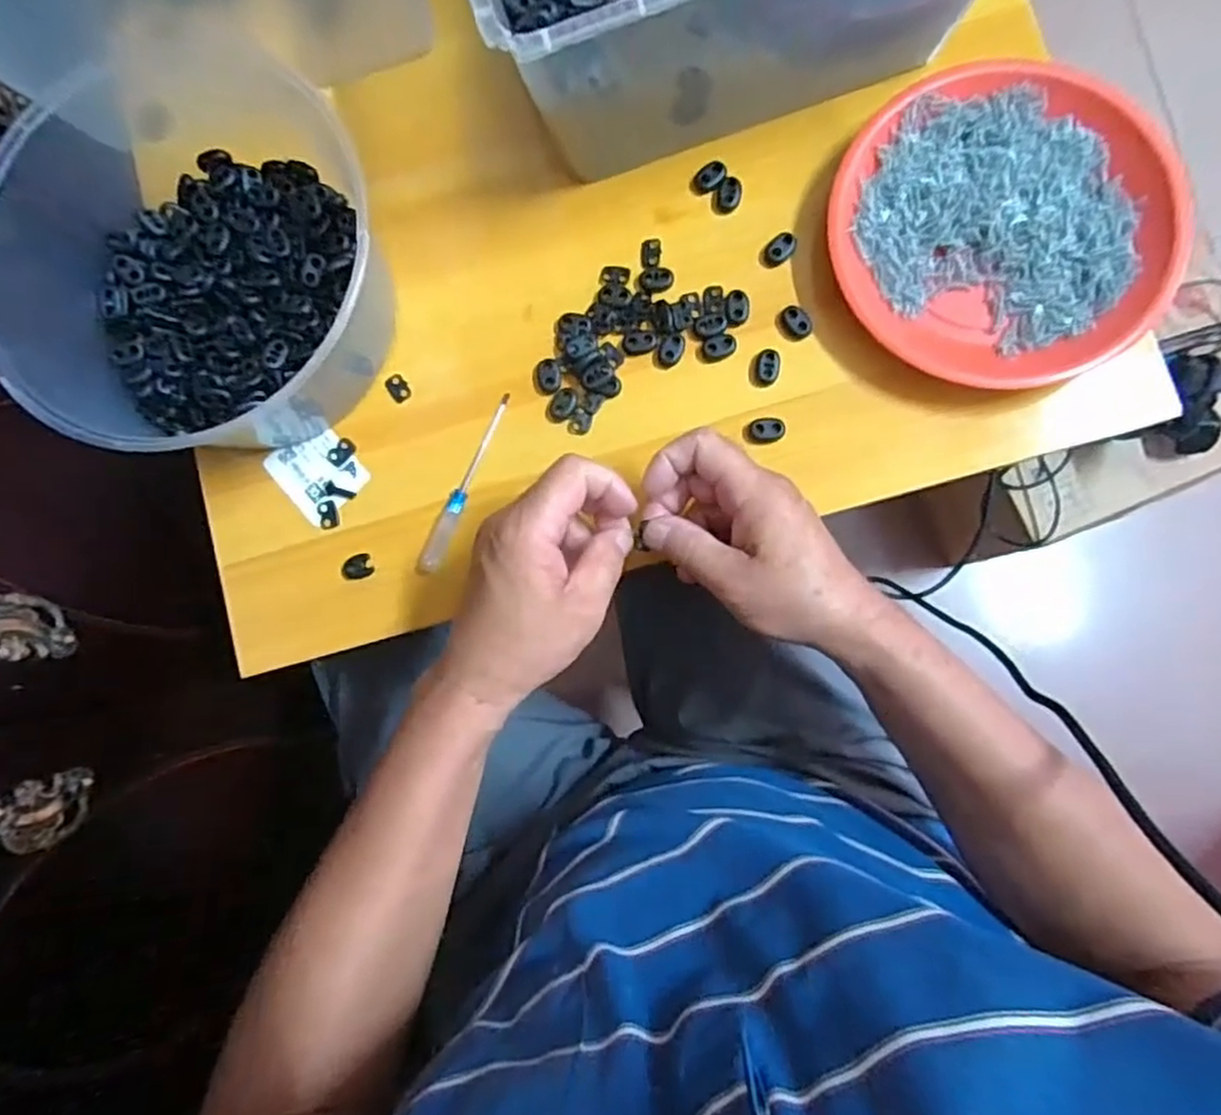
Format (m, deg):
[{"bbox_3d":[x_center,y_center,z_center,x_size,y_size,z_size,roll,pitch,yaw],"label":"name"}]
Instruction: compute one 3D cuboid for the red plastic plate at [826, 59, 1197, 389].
[{"bbox_3d":[0.233,-0.198,0.425,0.194,0.026,0.181,-1,84,5],"label":"red plastic plate"}]

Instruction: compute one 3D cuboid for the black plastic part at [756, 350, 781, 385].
[{"bbox_3d":[0.098,-0.118,0.439,0.014,0.004,0.021,8,85,6],"label":"black plastic part"}]

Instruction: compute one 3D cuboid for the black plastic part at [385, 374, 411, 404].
[{"bbox_3d":[-0.139,-0.111,0.465,0.013,0.004,0.018,-35,82,1],"label":"black plastic part"}]

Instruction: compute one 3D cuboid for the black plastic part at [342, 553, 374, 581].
[{"bbox_3d":[-0.163,0.006,0.453,0.019,0.004,0.016,-14,83,4],"label":"black plastic part"}]

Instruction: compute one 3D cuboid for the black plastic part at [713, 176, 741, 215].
[{"bbox_3d":[0.075,-0.232,0.453,0.017,0.008,0.019,12,86,6],"label":"black plastic part"}]

